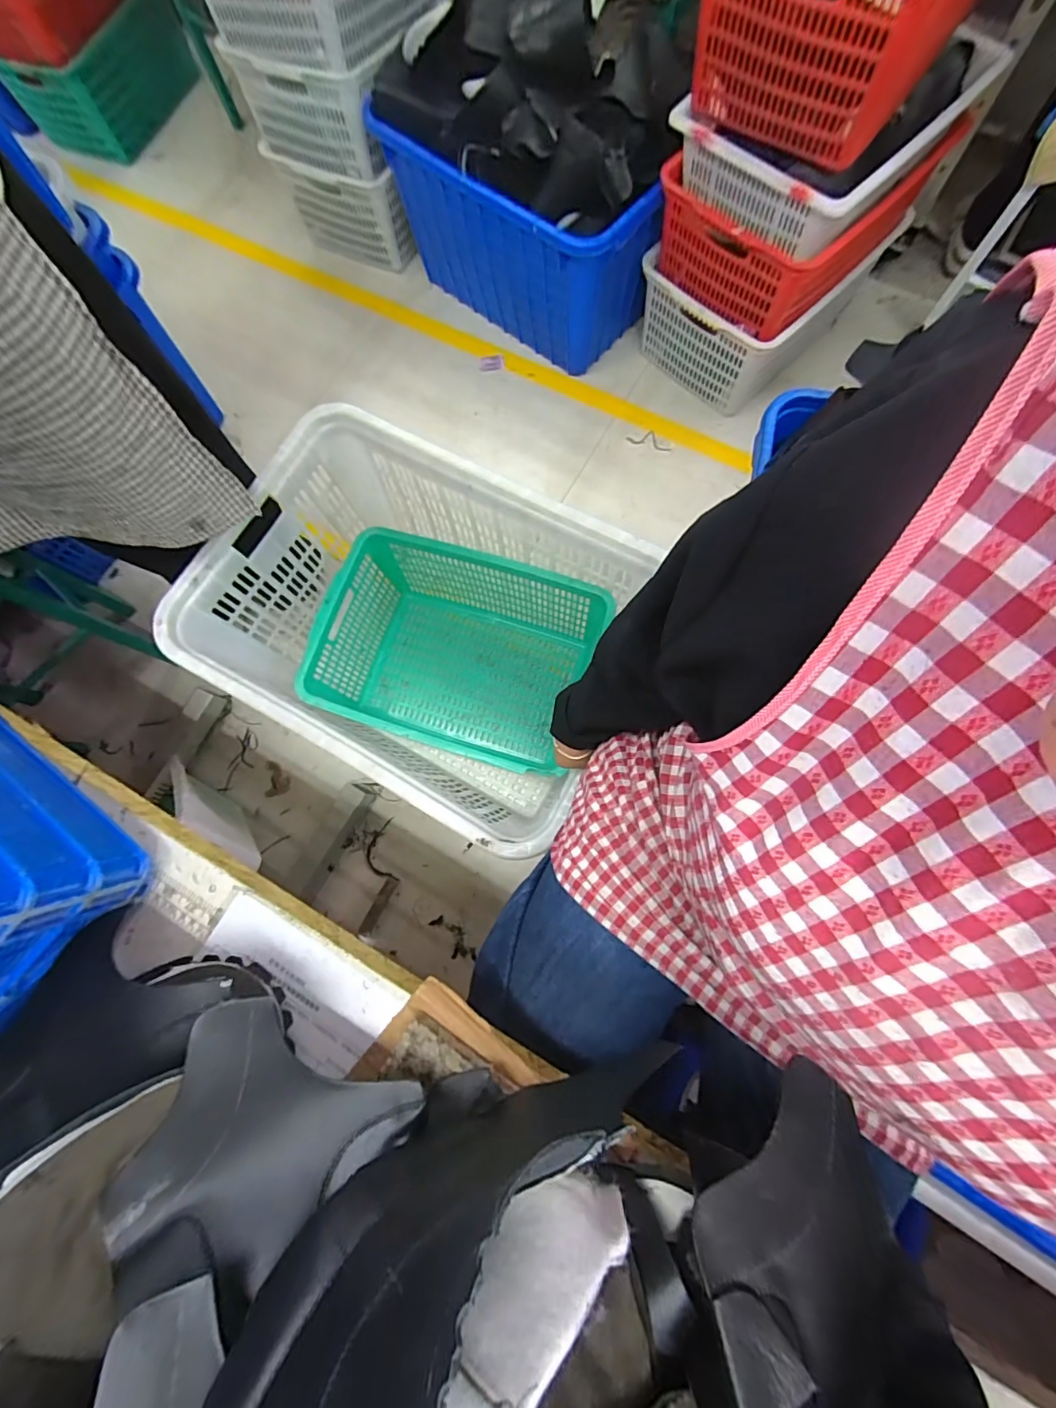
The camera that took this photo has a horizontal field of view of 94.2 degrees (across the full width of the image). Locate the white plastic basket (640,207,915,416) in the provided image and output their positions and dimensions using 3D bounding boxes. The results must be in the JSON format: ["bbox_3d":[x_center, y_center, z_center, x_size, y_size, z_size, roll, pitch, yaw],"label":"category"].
[{"bbox_3d":[0.604,-1.079,1.298,0.403,0.240,0.516,44,81,11],"label":"white plastic basket"}]

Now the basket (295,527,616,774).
[{"bbox_3d":[-0.165,-0.099,1.108,0.551,0.257,0.402,18,78,6],"label":"basket"}]

